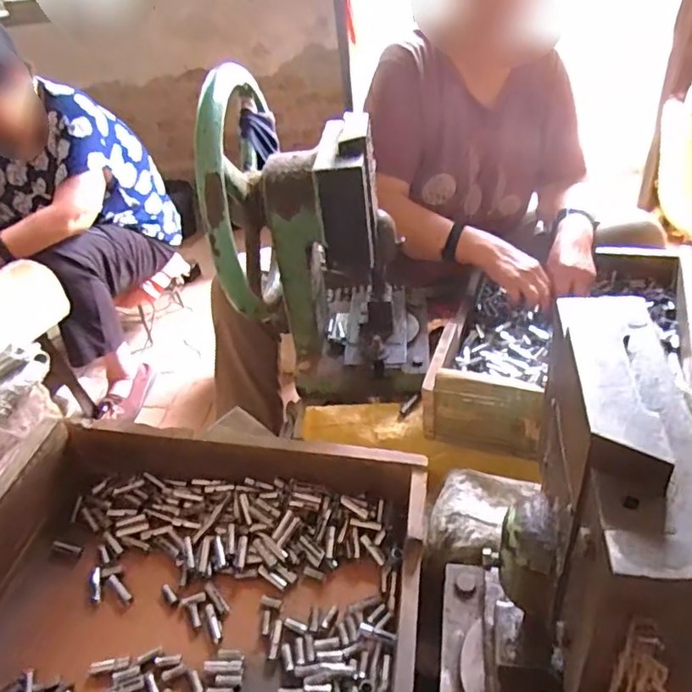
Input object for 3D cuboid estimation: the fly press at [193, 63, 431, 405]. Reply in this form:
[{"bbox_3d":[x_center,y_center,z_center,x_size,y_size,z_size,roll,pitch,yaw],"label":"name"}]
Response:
[{"bbox_3d":[-0.022,-0.159,0.880,0.276,0.458,0.324,-4,36,5],"label":"fly press"}]

